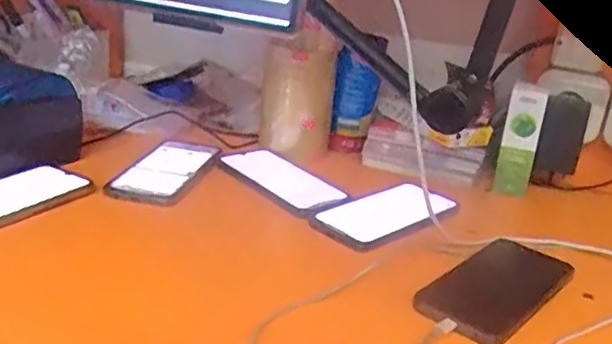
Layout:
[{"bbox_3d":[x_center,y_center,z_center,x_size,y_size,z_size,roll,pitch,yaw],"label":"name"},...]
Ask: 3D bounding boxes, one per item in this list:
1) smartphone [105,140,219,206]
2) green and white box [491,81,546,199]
[{"bbox_3d":[-0.161,-0.003,0.723,0.083,0.015,0.170,8,20,8],"label":"smartphone"},{"bbox_3d":[0.261,-0.034,0.760,0.038,0.141,0.022,14,22,23],"label":"green and white box"}]

